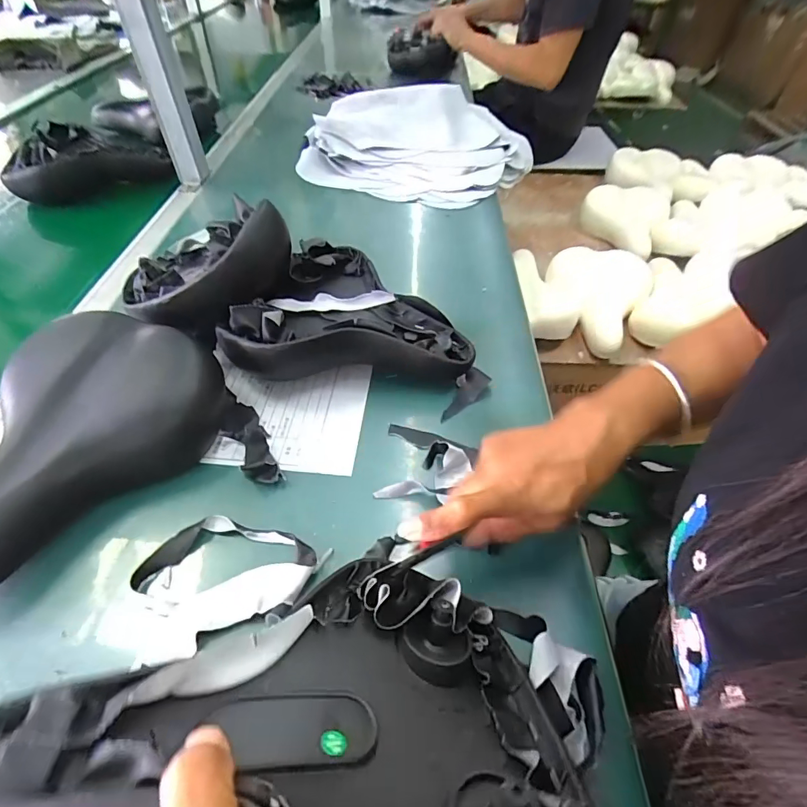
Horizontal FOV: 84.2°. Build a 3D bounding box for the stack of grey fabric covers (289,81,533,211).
[{"bbox_3d":[0.017,-0.474,0.805,0.400,0.111,0.296,17,50,14],"label":"stack of grey fabric covers"}]

